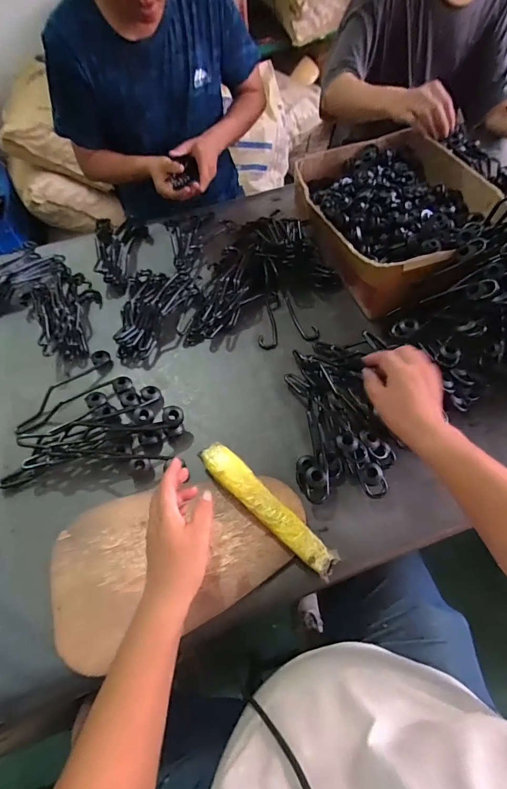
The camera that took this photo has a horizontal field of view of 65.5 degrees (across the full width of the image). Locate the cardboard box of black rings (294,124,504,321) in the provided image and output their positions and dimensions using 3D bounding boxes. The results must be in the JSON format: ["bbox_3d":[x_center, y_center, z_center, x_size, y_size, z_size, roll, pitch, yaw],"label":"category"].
[{"bbox_3d":[0.293,-0.380,0.813,0.338,0.124,0.443,-15,57,-5],"label":"cardboard box of black rings"}]

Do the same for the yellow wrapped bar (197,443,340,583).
[{"bbox_3d":[0.018,0.162,0.571,0.245,0.053,0.046,38,67,25],"label":"yellow wrapped bar"}]

